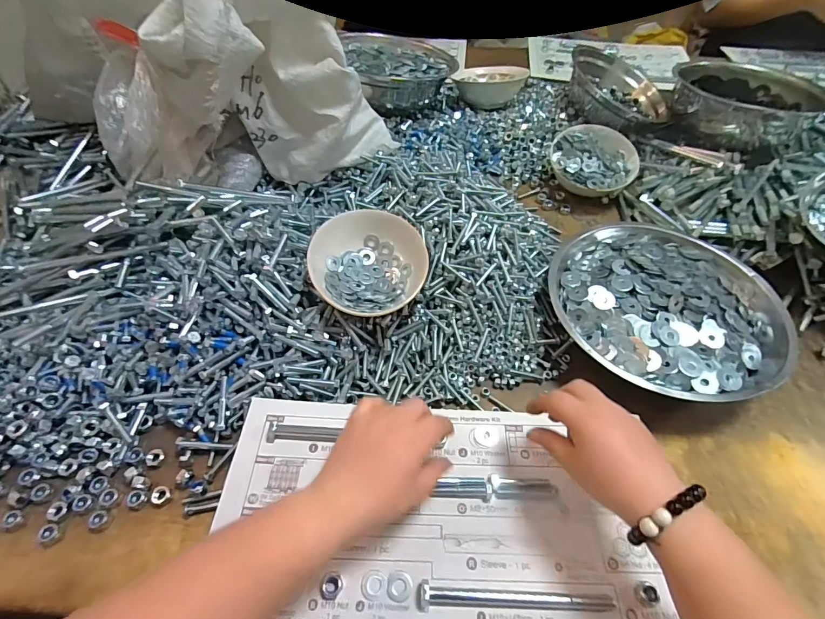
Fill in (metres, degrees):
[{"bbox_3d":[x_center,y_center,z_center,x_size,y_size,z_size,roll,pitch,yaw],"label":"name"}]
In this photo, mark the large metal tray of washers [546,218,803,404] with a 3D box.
[{"bbox_3d":[0.295,-0.005,0.484,0.251,0.063,0.249,19,55,12],"label":"large metal tray of washers"}]

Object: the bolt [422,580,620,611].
[{"bbox_3d":[0.081,0.227,0.311,0.150,0.011,0.016,3,53,0],"label":"bolt"}]

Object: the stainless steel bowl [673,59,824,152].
[{"bbox_3d":[0.590,-0.376,0.719,0.206,0.076,0.204,1,53,-1],"label":"stainless steel bowl"}]

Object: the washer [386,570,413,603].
[{"bbox_3d":[-0.010,0.222,0.321,0.020,0.004,0.020,1,53,-1],"label":"washer"}]

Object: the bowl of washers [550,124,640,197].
[{"bbox_3d":[0.290,-0.240,0.655,0.142,0.053,0.133,-20,70,-13],"label":"bowl of washers"}]

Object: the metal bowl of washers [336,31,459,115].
[{"bbox_3d":[-0.025,-0.435,0.731,0.201,0.068,0.199,-11,54,-10],"label":"metal bowl of washers"}]

